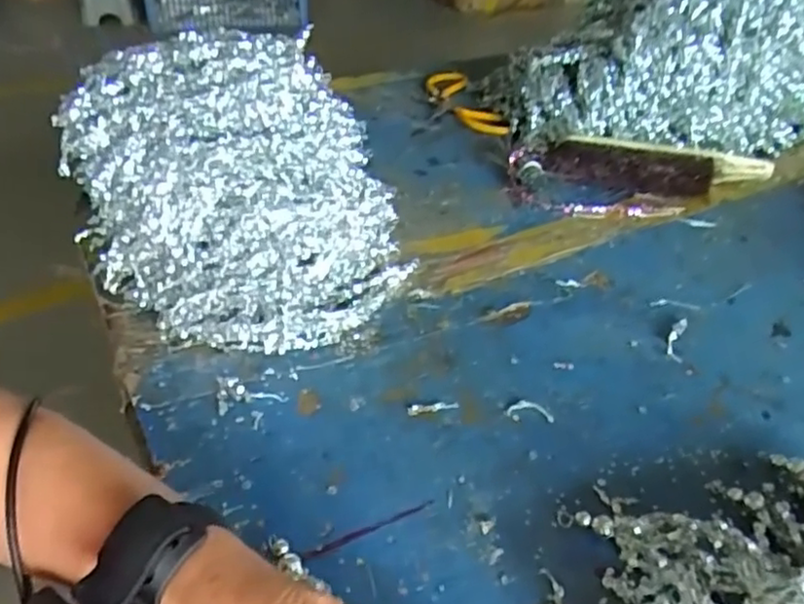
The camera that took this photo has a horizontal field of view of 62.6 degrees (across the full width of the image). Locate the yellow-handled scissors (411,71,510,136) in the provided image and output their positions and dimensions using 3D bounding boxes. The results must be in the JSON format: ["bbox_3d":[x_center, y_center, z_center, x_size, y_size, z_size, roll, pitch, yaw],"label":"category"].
[{"bbox_3d":[0.069,-0.267,0.885,0.114,0.026,0.178,-1,38,-5],"label":"yellow-handled scissors"}]

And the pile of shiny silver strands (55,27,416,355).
[{"bbox_3d":[-0.121,-0.094,0.516,0.224,0.178,0.195,16,40,16],"label":"pile of shiny silver strands"}]

